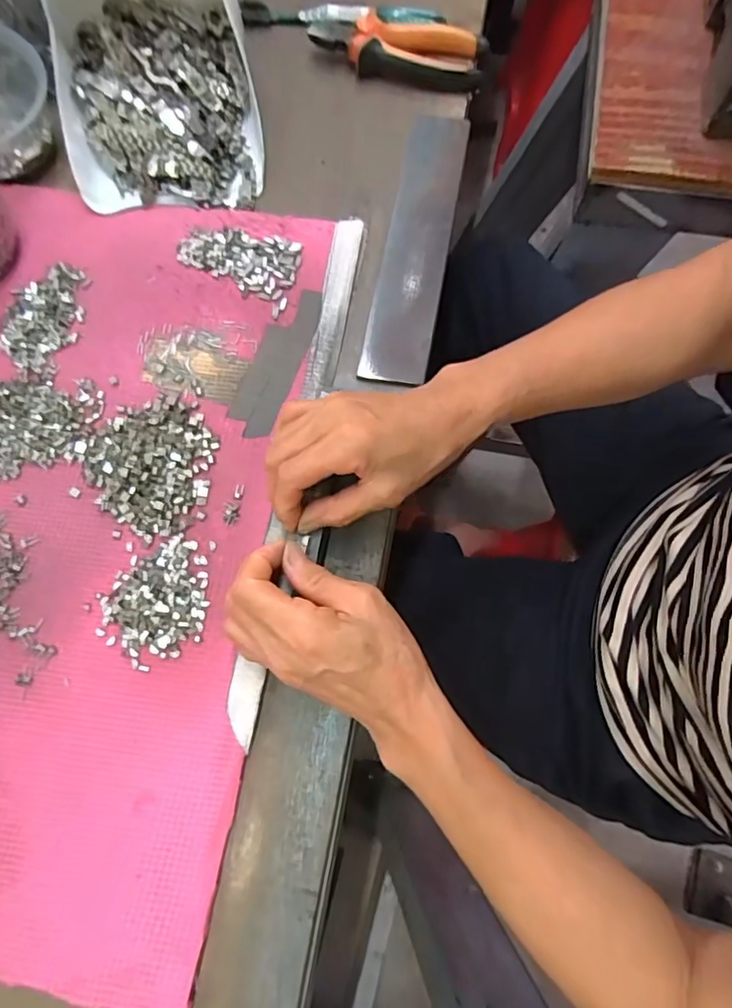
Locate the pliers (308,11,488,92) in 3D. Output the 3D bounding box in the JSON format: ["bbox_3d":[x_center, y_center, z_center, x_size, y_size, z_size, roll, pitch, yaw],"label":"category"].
[{"bbox_3d":[0.029,-0.394,0.474,0.149,0.026,0.059,15,76,5],"label":"pliers"}]

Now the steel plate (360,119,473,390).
[{"bbox_3d":[0.041,-0.209,0.432,0.050,0.006,0.247,9,74,9],"label":"steel plate"}]

